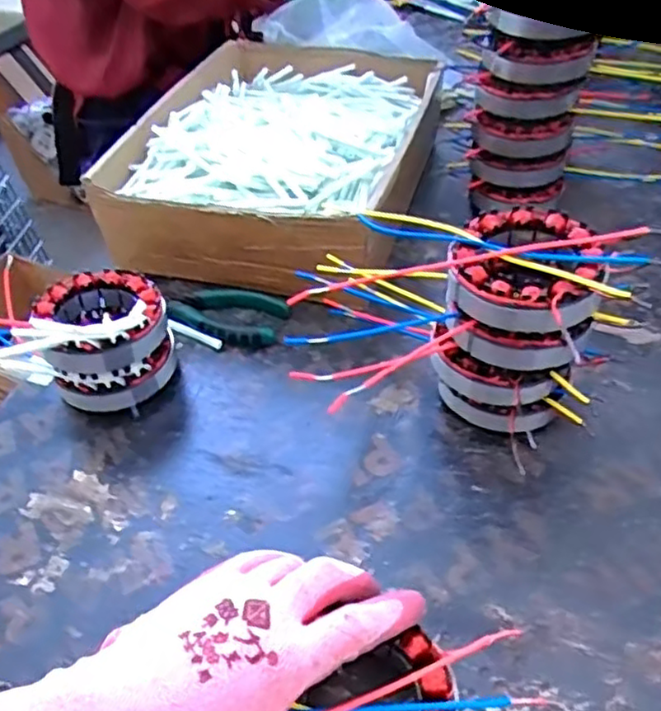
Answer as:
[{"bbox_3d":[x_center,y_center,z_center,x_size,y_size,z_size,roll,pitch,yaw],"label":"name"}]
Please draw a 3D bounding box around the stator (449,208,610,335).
[{"bbox_3d":[0.114,-0.048,0.380,0.085,0.032,0.081,-3,45,3],"label":"stator"}]

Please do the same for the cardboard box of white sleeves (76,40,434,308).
[{"bbox_3d":[-0.038,-0.182,0.631,0.256,0.110,0.344,6,46,12],"label":"cardboard box of white sleeves"}]

